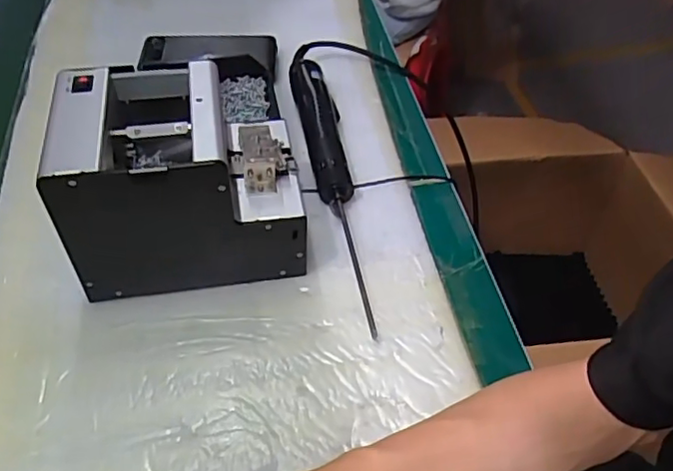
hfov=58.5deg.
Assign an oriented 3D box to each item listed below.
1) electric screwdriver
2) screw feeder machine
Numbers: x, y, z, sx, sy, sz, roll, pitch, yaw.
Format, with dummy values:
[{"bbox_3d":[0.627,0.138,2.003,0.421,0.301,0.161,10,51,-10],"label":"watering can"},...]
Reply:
[{"bbox_3d":[-0.006,-0.067,0.574,0.033,0.043,0.338,-8,49,-9],"label":"electric screwdriver"},{"bbox_3d":[-0.120,-0.043,0.488,0.175,0.139,0.122,-6,49,-8],"label":"screw feeder machine"}]

